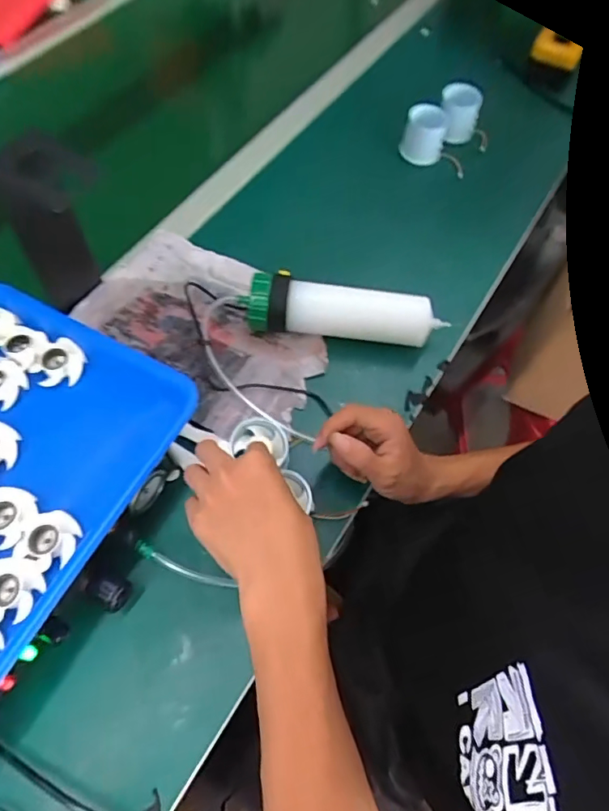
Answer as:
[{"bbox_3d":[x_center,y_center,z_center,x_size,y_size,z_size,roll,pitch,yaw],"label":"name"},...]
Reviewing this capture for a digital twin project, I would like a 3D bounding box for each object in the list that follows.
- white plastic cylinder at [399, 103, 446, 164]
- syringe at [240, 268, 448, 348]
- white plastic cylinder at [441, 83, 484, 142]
[{"bbox_3d":[0.167,-0.376,0.694,0.056,0.056,0.056,14,64,6],"label":"white plastic cylinder"},{"bbox_3d":[0.042,-0.109,0.542,0.220,0.057,0.063,1,63,-1],"label":"syringe"},{"bbox_3d":[0.215,-0.409,0.696,0.057,0.047,0.064,18,64,8],"label":"white plastic cylinder"}]

